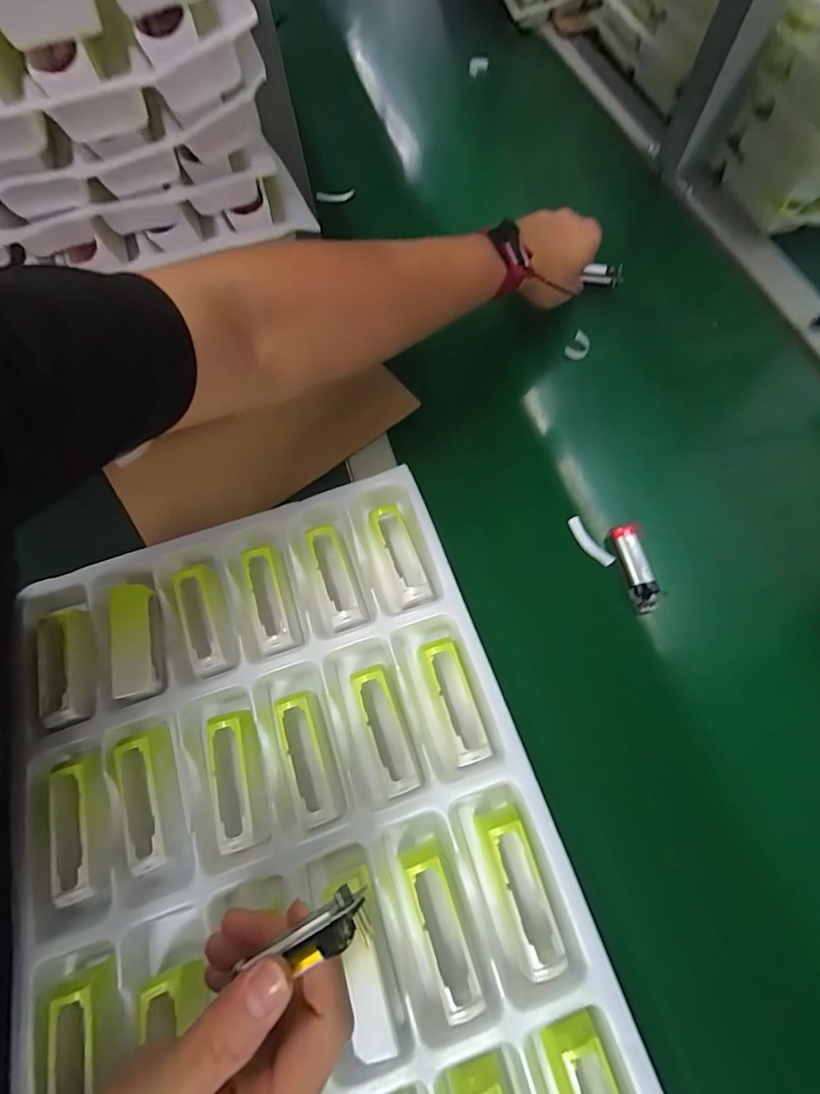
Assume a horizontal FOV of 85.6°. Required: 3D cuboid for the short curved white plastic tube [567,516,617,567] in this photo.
[{"bbox_3d":[0.144,-0.004,0.354,0.011,0.009,0.046,-32,72,-9],"label":"short curved white plastic tube"}]

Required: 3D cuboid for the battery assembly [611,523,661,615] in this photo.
[{"bbox_3d":[0.172,0.016,0.339,0.018,0.013,0.066,-12,70,-2],"label":"battery assembly"}]

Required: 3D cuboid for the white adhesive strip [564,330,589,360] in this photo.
[{"bbox_3d":[0.164,-0.197,0.429,0.020,0.011,0.034,23,70,11],"label":"white adhesive strip"}]

